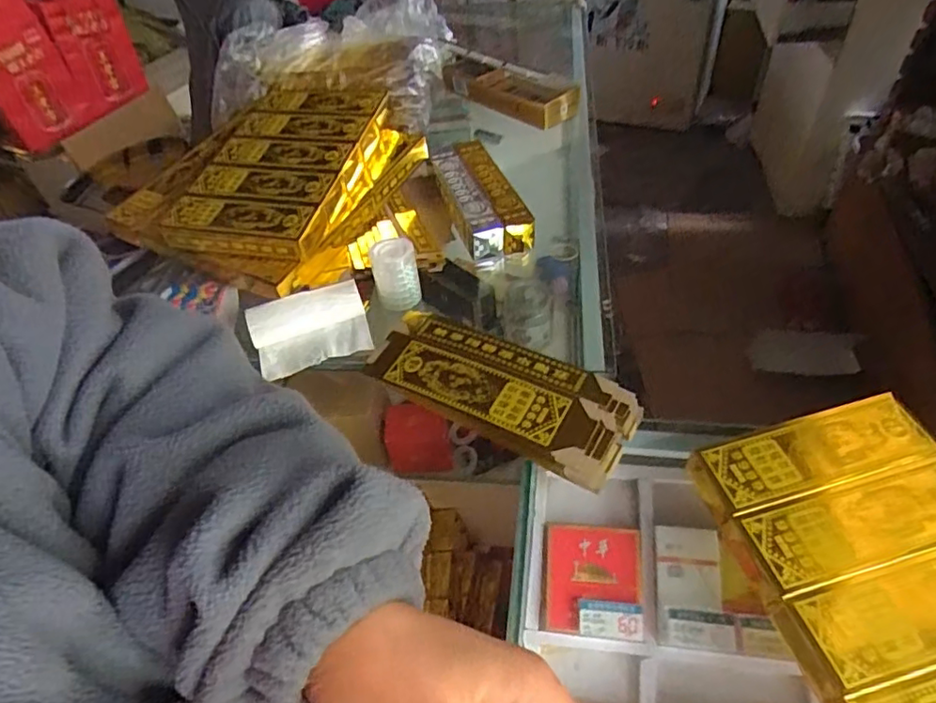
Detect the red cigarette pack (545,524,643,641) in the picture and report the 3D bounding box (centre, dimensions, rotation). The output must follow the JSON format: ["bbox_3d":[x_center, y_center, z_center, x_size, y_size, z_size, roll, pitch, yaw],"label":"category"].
[{"bbox_3d":[0.109,0.199,0.502,0.081,0.016,0.089,-1,61,13],"label":"red cigarette pack"}]

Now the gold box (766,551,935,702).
[{"bbox_3d":[0.320,0.183,0.402,0.185,0.039,0.063,-15,49,-7],"label":"gold box"}]

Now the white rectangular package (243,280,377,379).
[{"bbox_3d":[-0.177,-0.025,0.645,0.124,0.025,0.082,-17,93,-10],"label":"white rectangular package"}]

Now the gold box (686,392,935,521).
[{"bbox_3d":[0.288,0.091,0.486,0.182,0.043,0.062,-13,49,-6],"label":"gold box"}]

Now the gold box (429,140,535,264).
[{"bbox_3d":[0.012,-0.208,0.782,0.083,0.062,0.216,-17,49,-9],"label":"gold box"}]

